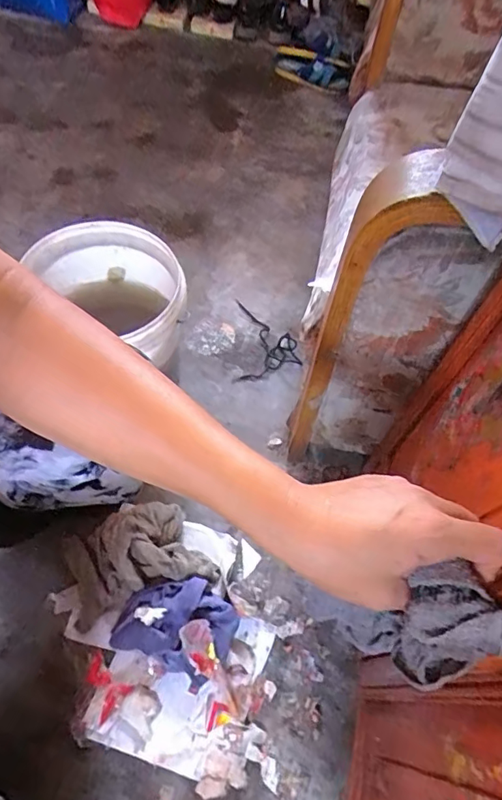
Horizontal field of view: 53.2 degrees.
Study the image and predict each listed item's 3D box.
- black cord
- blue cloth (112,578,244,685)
[{"bbox_3d":[0.024,-0.137,1.045,0.133,0.024,0.199,-6,60,-7],"label":"black cord"},{"bbox_3d":[-0.105,0.321,0.723,0.160,0.050,0.120,20,60,8],"label":"blue cloth"}]

